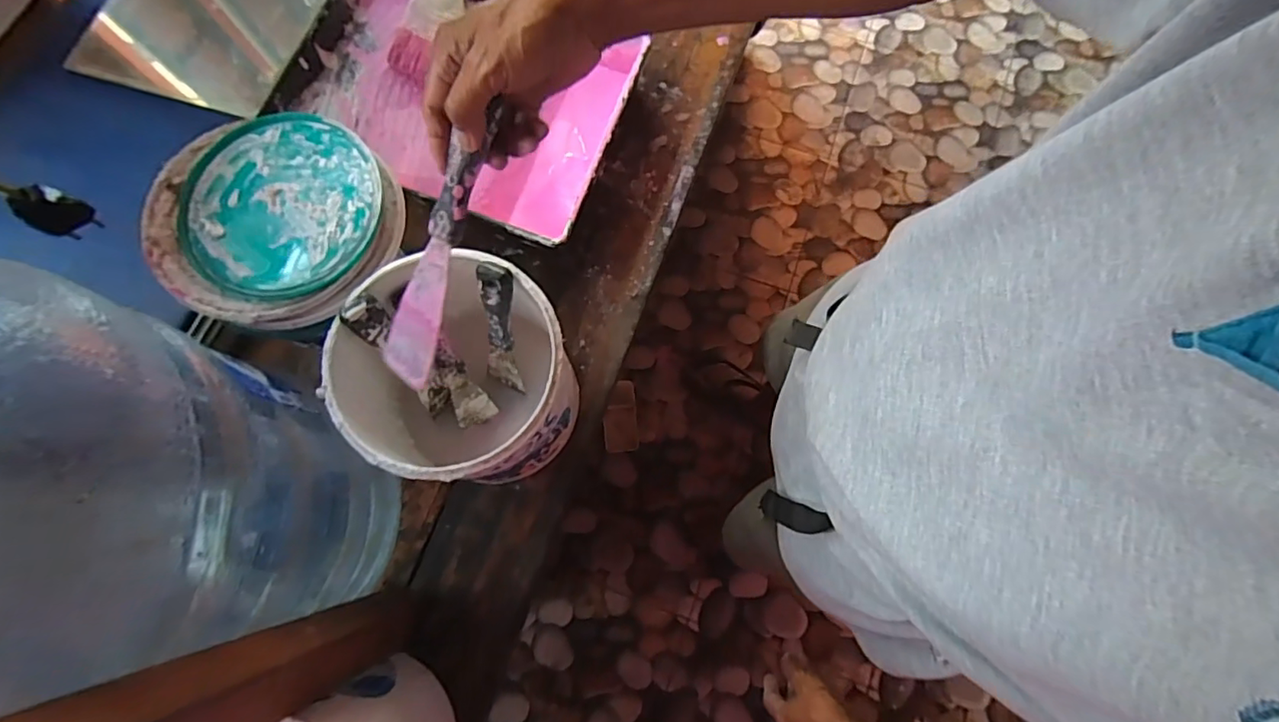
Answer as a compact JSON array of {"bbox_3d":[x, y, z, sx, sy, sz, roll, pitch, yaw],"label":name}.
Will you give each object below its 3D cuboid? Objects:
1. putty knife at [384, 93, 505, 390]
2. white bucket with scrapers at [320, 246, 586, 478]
[{"bbox_3d":[-0.135,-0.069,0.377,0.042,0.012,0.190,29,113,6],"label":"putty knife"},{"bbox_3d":[-0.161,0.018,0.502,0.191,0.159,0.184,0,76,-1],"label":"white bucket with scrapers"}]

